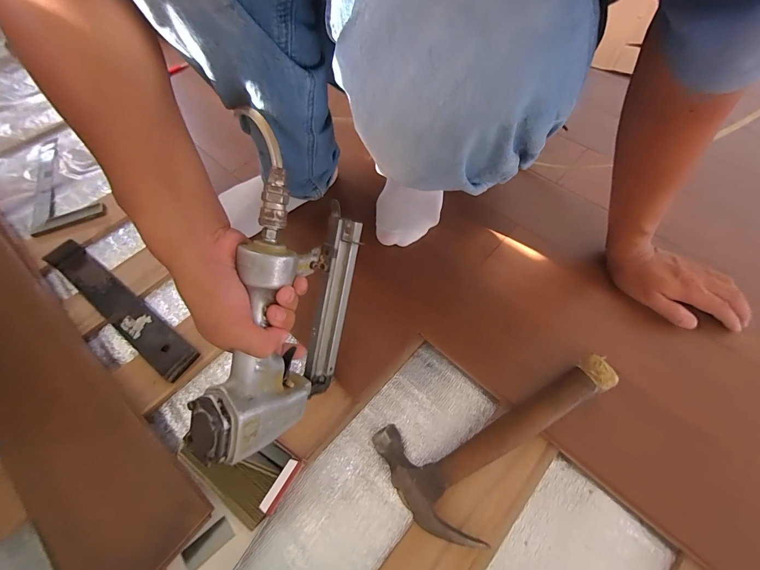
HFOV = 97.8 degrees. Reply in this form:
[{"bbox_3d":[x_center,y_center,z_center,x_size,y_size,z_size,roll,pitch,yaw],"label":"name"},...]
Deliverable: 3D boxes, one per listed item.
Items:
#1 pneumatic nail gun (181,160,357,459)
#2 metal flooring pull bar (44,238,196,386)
[{"bbox_3d":[-0.095,0.035,0.346,0.070,0.159,0.260,14,91,28],"label":"pneumatic nail gun"},{"bbox_3d":[-0.389,0.030,0.492,0.314,0.023,0.050,33,66,18],"label":"metal flooring pull bar"}]

